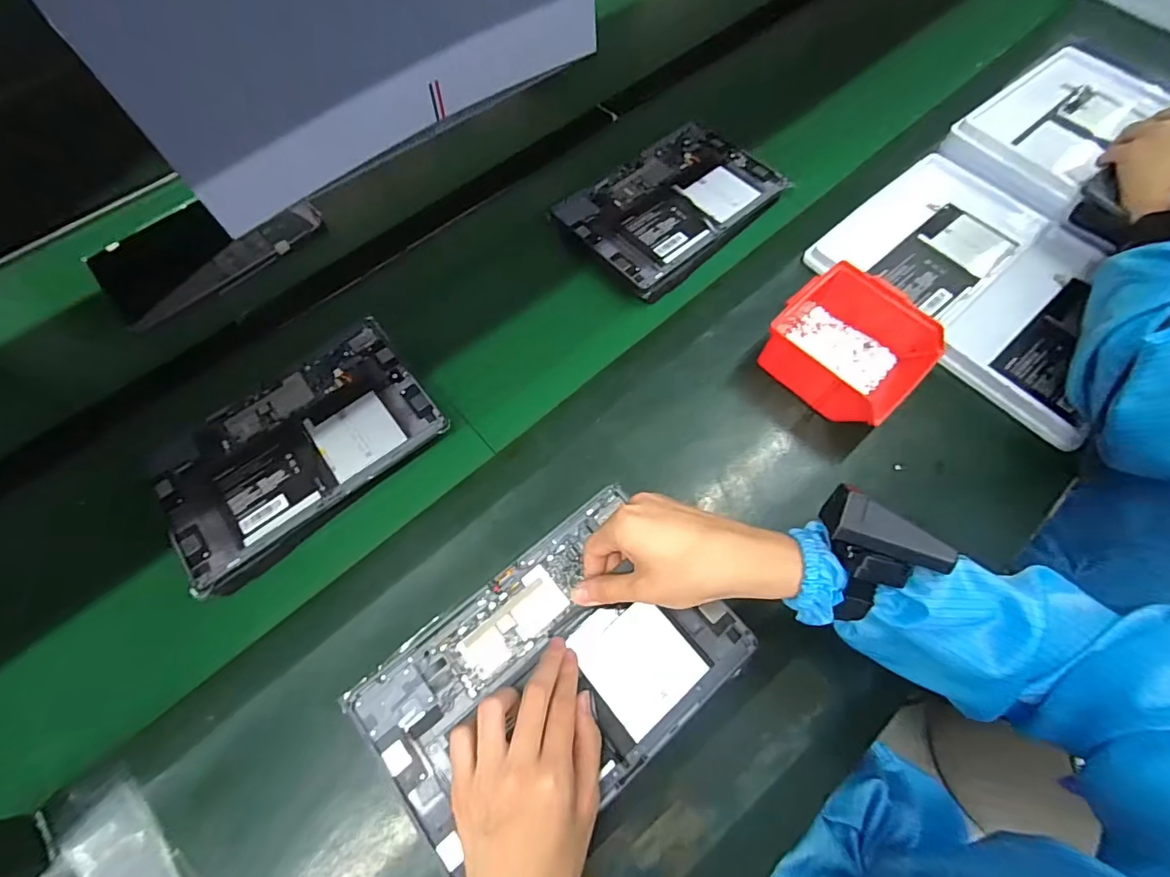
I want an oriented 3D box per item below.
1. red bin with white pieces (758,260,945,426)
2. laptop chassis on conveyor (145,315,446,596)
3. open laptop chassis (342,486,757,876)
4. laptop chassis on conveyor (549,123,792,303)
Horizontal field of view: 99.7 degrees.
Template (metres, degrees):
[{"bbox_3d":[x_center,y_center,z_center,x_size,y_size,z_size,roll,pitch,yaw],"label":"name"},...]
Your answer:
[{"bbox_3d":[0.260,-0.090,0.491,0.126,0.057,0.139,-41,70,-16],"label":"red bin with white pieces"},{"bbox_3d":[-0.278,0.010,0.486,0.251,0.031,0.160,-34,68,-19],"label":"laptop chassis on conveyor"},{"bbox_3d":[-0.022,0.170,0.360,0.249,0.018,0.165,-37,66,-14],"label":"open laptop chassis"},{"bbox_3d":[0.108,-0.292,0.619,0.263,0.033,0.174,-41,67,-16],"label":"laptop chassis on conveyor"}]

